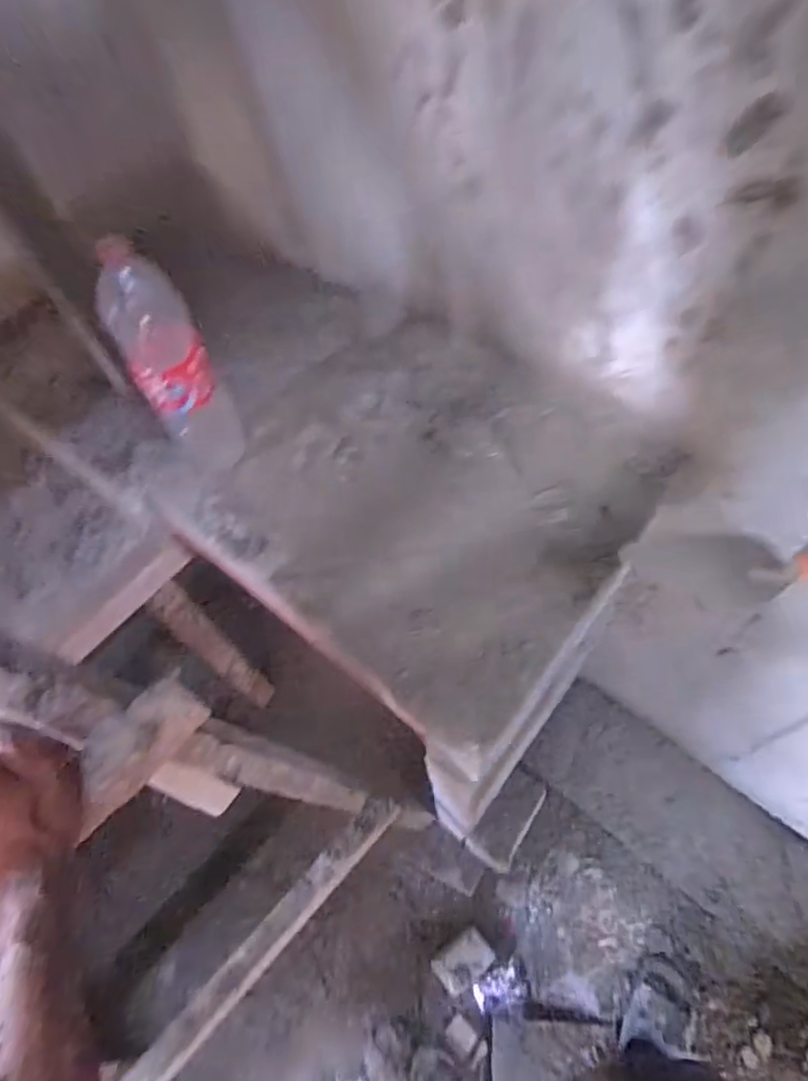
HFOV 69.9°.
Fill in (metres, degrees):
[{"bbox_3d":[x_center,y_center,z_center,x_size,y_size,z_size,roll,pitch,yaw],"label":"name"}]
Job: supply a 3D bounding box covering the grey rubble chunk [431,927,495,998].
[{"bbox_3d":[0.132,0.928,1.275,0.126,0.022,0.088,-34,63,-15],"label":"grey rubble chunk"}]

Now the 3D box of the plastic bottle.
[{"bbox_3d":[-0.282,-0.204,0.726,0.091,0.323,0.079,-28,61,-12],"label":"plastic bottle"}]

